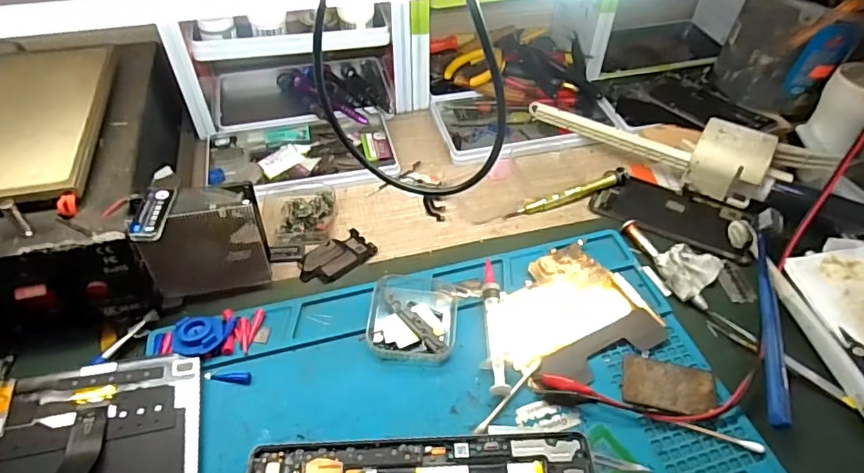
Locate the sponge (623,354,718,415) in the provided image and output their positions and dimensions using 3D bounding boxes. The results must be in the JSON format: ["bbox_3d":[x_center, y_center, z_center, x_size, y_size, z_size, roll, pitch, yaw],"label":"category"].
[{"bbox_3d":[0.162,0.102,0.365,0.059,0.004,0.035,10,47,9],"label":"sponge"}]

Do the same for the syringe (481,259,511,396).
[{"bbox_3d":[0.045,0.064,0.389,0.017,0.014,0.107,1,47,0],"label":"syringe"}]

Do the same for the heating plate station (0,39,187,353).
[{"bbox_3d":[-0.291,-0.034,0.400,0.176,0.099,0.195,-10,48,-10],"label":"heating plate station"}]

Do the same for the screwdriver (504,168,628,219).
[{"bbox_3d":[0.126,-0.039,0.490,0.121,0.017,0.016,-18,50,-17],"label":"screwdriver"}]

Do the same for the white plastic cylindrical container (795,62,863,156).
[{"bbox_3d":[0.399,-0.120,0.512,0.060,0.075,0.058,0,47,0],"label":"white plastic cylindrical container"}]

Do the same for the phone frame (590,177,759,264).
[{"bbox_3d":[0.216,-0.021,0.479,0.132,0.012,0.069,24,51,20],"label":"phone frame"}]

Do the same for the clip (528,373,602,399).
[{"bbox_3d":[0.090,0.101,0.363,0.046,0.005,0.010,8,47,6],"label":"clip"}]

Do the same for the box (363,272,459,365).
[{"bbox_3d":[-0.013,0.057,0.394,0.062,0.018,0.071,4,47,3],"label":"box"}]

